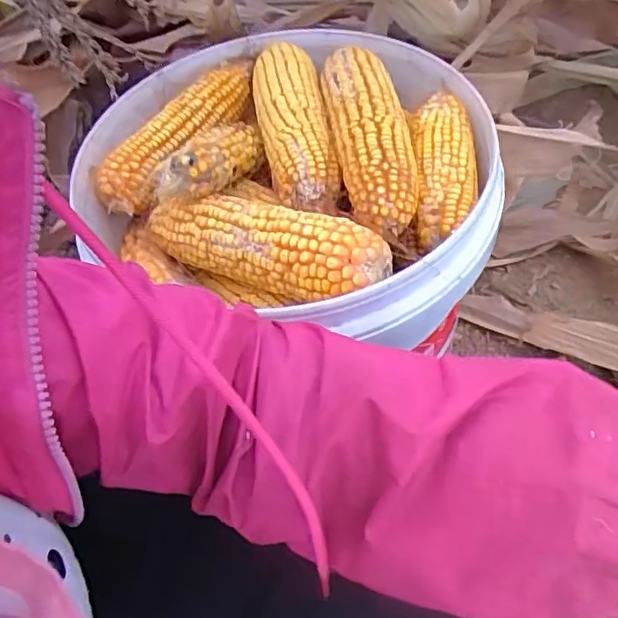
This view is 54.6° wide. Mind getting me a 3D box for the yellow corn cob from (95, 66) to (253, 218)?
[{"bbox_3d":[-0.099,-0.144,0.479,0.052,0.036,0.168,25,64,19],"label":"yellow corn cob"}]

